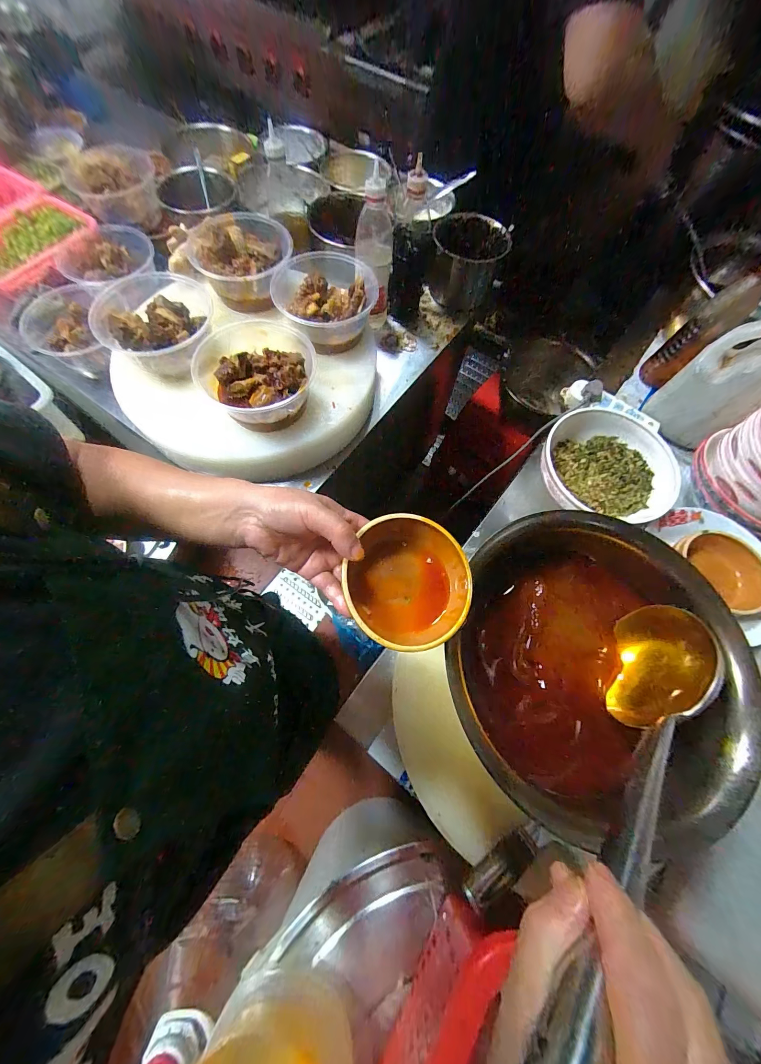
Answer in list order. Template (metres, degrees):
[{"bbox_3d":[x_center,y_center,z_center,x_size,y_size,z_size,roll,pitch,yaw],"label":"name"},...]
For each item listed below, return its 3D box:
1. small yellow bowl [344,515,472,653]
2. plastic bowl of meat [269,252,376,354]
[{"bbox_3d":[0.025,0.045,0.306,0.107,0.044,0.115,1,69,-3],"label":"small yellow bowl"},{"bbox_3d":[-0.099,-0.396,0.588,0.177,0.070,0.187,21,69,5],"label":"plastic bowl of meat"}]

